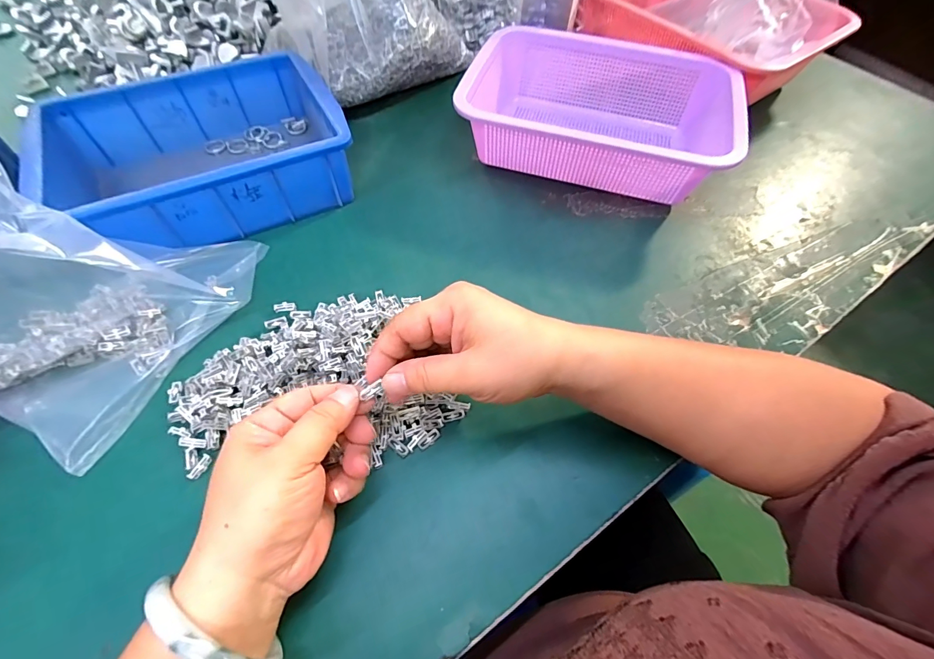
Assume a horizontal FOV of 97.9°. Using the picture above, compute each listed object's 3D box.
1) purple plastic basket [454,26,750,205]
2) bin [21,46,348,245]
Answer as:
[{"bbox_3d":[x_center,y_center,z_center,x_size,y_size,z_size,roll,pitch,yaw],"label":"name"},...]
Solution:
[{"bbox_3d":[0.136,-0.232,0.439,0.261,0.083,0.196,17,59,7],"label":"purple plastic basket"},{"bbox_3d":[-0.244,-0.164,0.384,0.241,0.072,0.175,-27,64,-18],"label":"bin"}]

